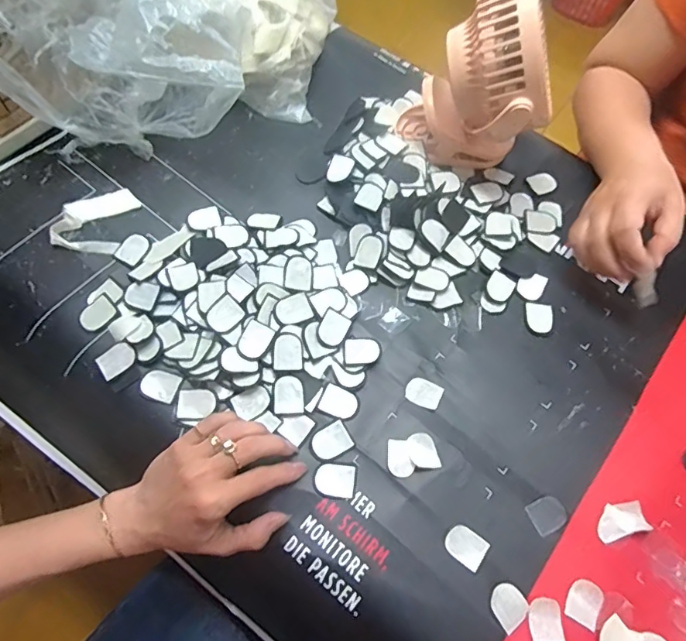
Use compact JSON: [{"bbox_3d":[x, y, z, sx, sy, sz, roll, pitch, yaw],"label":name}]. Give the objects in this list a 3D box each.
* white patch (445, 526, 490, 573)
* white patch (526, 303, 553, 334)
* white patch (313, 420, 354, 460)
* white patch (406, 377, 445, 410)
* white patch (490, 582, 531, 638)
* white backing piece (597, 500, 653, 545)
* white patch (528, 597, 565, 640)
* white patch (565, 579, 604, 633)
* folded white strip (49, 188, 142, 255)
[{"bbox_3d":[0.093,0.171,0.367,0.030,0.004,0.024,36,70,13],"label":"white patch"},{"bbox_3d":[0.184,-0.002,0.452,0.025,0.004,0.030,7,67,1],"label":"white patch"},{"bbox_3d":[-0.009,0.099,0.397,0.030,0.004,0.024,-28,71,-13],"label":"white patch"},{"bbox_3d":[0.070,0.063,0.417,0.030,0.004,0.024,24,68,8],"label":"white patch"},{"bbox_3d":[0.120,0.206,0.350,0.025,0.004,0.027,-34,72,-15],"label":"white patch"},{"bbox_3d":[0.217,0.156,0.378,0.037,0.008,0.024,-15,68,-8],"label":"white backing piece"},{"bbox_3d":[0.145,0.217,0.349,0.023,0.004,0.029,-1,67,-2],"label":"white patch"},{"bbox_3d":[0.178,0.207,0.356,0.023,0.005,0.030,31,69,11],"label":"white patch"},{"bbox_3d":[-0.237,-0.101,0.467,0.061,0.011,0.074,10,67,2],"label":"folded white strip"}]

